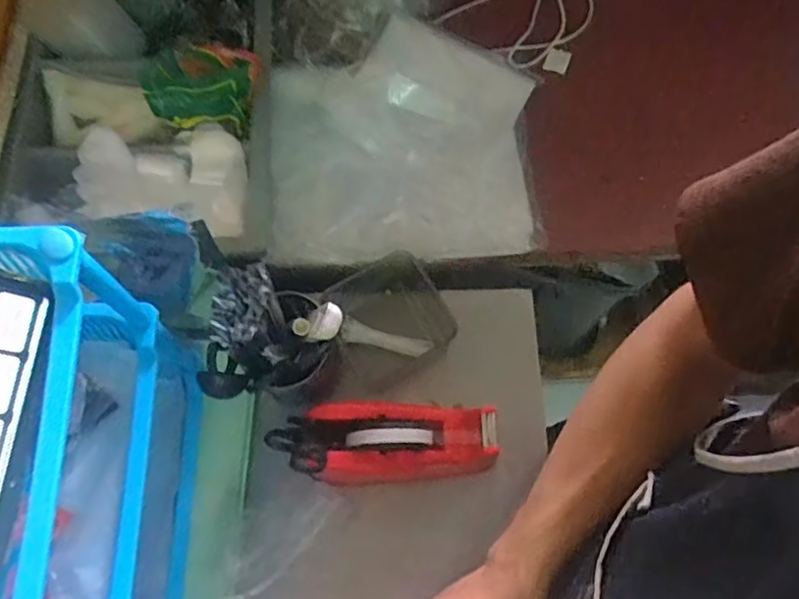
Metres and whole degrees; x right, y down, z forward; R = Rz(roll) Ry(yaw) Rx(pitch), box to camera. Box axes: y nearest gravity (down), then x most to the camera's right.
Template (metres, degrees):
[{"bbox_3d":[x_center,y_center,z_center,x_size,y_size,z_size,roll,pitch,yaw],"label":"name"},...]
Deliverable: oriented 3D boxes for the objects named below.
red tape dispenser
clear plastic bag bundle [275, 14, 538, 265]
[{"bbox_3d":[0.003,0.134,0.623,0.182,0.090,0.088,-5,69,-2],"label":"red tape dispenser"},{"bbox_3d":[0.006,-0.193,0.754,0.318,0.065,0.311,-1,69,-1],"label":"clear plastic bag bundle"}]

